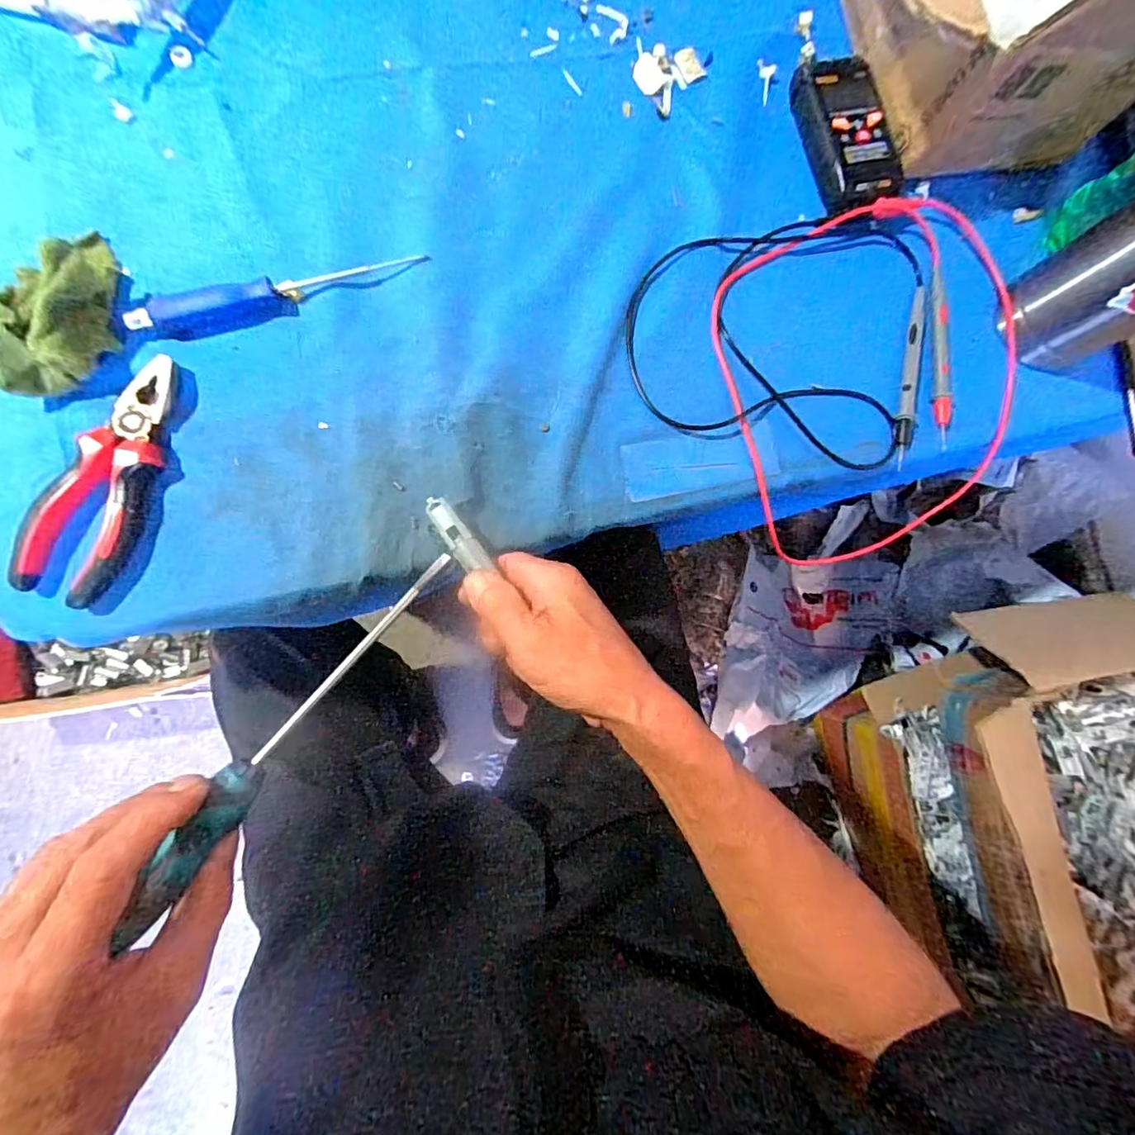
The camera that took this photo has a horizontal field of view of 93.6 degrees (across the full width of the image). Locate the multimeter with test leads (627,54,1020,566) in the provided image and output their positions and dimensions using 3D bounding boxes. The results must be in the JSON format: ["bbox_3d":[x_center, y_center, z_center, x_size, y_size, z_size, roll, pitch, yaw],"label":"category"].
[{"bbox_3d":[0.209,-0.178,0.414,0.306,0.068,0.297,44,80,0],"label":"multimeter with test leads"}]

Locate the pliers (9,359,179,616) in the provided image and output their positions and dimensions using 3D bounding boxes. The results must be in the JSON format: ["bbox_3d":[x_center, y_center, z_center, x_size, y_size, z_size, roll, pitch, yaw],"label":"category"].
[{"bbox_3d":[-0.284,-0.056,0.333,0.060,0.020,0.156,20,82,-3],"label":"pliers"}]

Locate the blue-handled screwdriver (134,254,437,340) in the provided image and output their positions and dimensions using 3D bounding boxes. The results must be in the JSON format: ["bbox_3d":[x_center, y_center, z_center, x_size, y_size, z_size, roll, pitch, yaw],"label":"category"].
[{"bbox_3d":[-0.191,-0.185,0.358,0.186,0.017,0.024,-20,86,-8],"label":"blue-handled screwdriver"}]

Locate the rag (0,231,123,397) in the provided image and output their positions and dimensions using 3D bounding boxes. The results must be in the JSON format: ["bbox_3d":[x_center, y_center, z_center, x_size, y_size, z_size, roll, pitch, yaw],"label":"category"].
[{"bbox_3d":[-0.312,-0.162,0.327,0.049,0.042,0.116,11,83,-5],"label":"rag"}]

